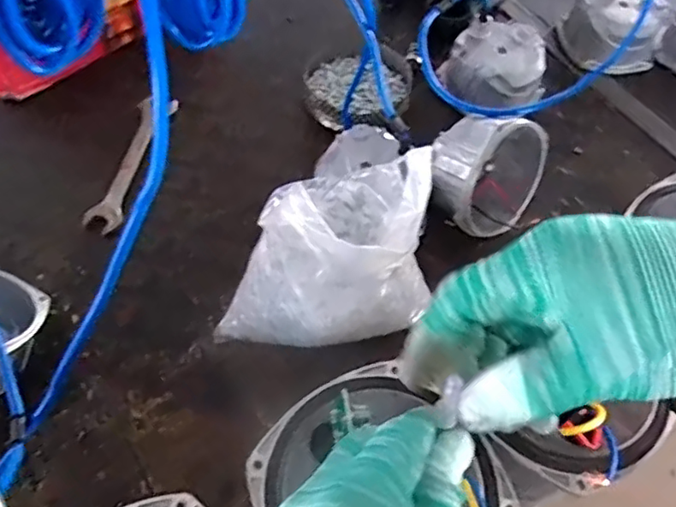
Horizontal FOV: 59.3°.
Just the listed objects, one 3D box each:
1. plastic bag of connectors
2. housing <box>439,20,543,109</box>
[{"bbox_3d":[0.000,0.007,0.571,0.168,0.165,0.188,30,62,16],"label":"plastic bag of connectors"},{"bbox_3d":[0.206,-0.241,0.792,0.122,0.074,0.111,40,65,20],"label":"housing"}]

